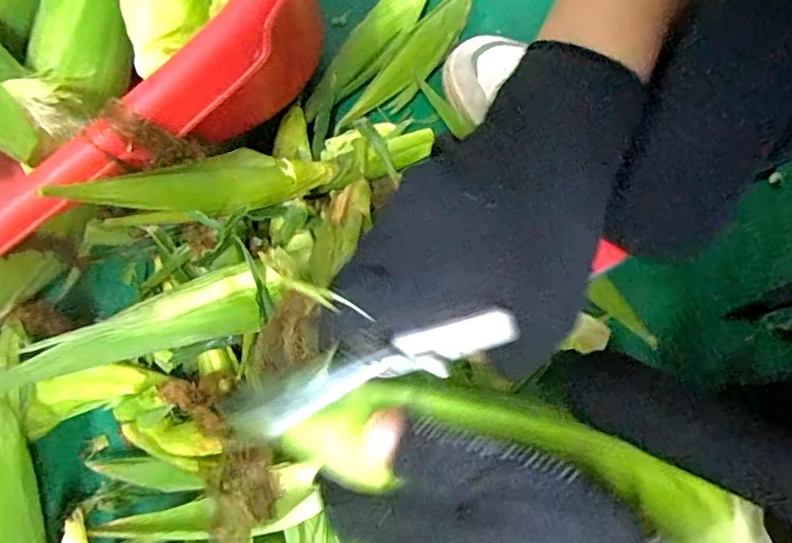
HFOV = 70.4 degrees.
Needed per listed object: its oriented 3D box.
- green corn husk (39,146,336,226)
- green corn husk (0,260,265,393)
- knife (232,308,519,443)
[{"bbox_3d":[-0.123,-0.060,0.389,0.039,0.228,0.034,49,122,11],"label":"green corn husk"},{"bbox_3d":[-0.181,0.038,0.375,0.176,0.030,0.043,-17,74,-4],"label":"green corn husk"},{"bbox_3d":[-0.009,0.039,0.217,0.108,0.009,0.019,-19,76,-4],"label":"knife"}]

